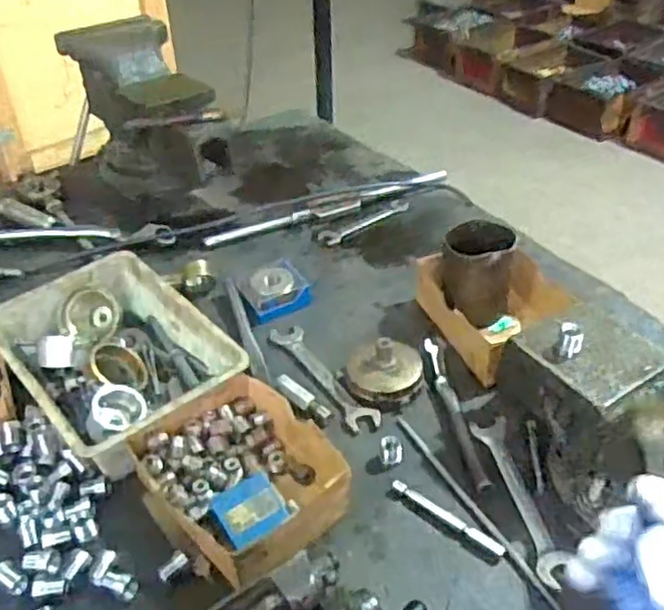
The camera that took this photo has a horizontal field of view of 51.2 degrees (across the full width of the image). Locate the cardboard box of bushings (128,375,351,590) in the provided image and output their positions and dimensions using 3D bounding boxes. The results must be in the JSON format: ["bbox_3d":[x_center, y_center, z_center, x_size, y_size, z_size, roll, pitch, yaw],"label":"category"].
[{"bbox_3d":[-0.077,0.147,0.595,0.146,0.050,0.173,-31,47,-31],"label":"cardboard box of bushings"}]

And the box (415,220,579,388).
[{"bbox_3d":[0.181,-0.009,0.744,0.130,0.093,0.169,-14,40,-15],"label":"box"}]

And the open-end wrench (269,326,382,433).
[{"bbox_3d":[-0.009,0.071,0.719,0.033,0.007,0.175,-22,43,-23],"label":"open-end wrench"}]

